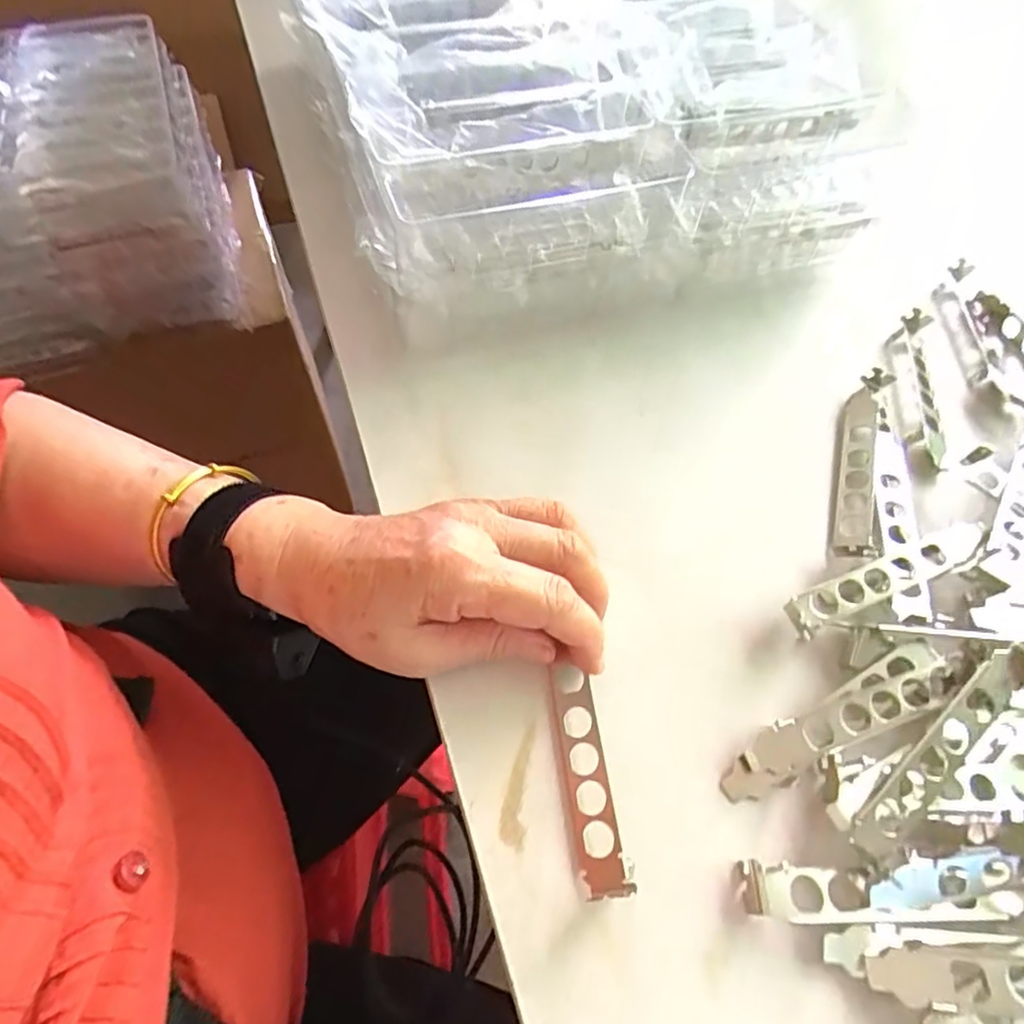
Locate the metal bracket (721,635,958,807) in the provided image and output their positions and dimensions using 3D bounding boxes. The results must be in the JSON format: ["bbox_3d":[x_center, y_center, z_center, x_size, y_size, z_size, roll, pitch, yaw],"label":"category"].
[{"bbox_3d":[0.146,0.094,0.274,0.117,0.014,0.026,-23,63,-14],"label":"metal bracket"}]

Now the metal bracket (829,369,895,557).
[{"bbox_3d":[0.196,-0.029,0.347,0.020,0.018,0.131,19,61,10],"label":"metal bracket"}]

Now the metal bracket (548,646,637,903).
[{"bbox_3d":[0.031,0.111,0.263,0.020,0.009,0.094,-8,61,-3],"label":"metal bracket"}]

